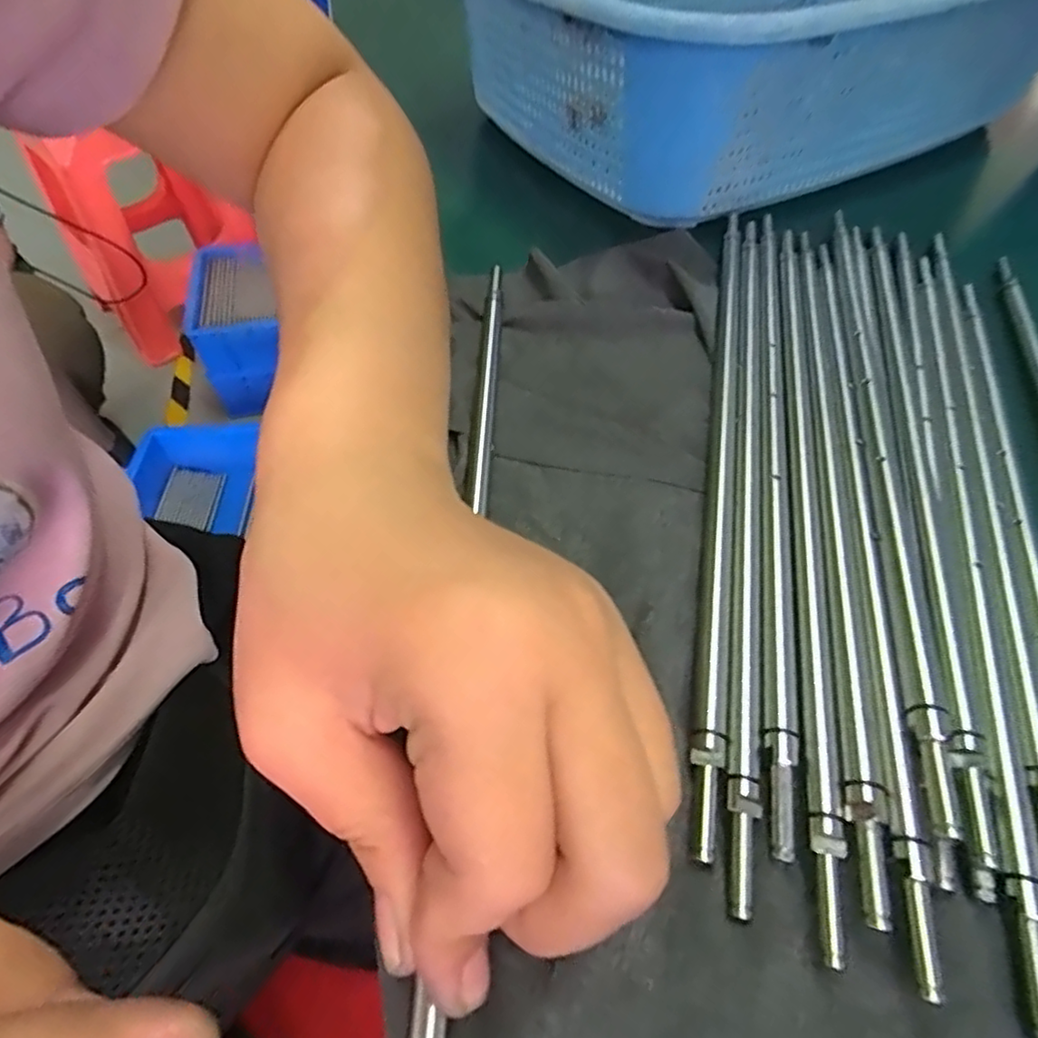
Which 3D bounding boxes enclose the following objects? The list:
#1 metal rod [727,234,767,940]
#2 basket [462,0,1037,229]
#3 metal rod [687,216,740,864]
[{"bbox_3d":[0.077,-0.025,0.206,0.007,0.004,0.271,11,53,9],"label":"metal rod"},{"bbox_3d":[0.113,-0.240,0.327,0.254,0.091,0.195,-26,57,-18],"label":"basket"},{"bbox_3d":[0.068,-0.031,0.211,0.007,0.008,0.264,10,53,8],"label":"metal rod"}]

